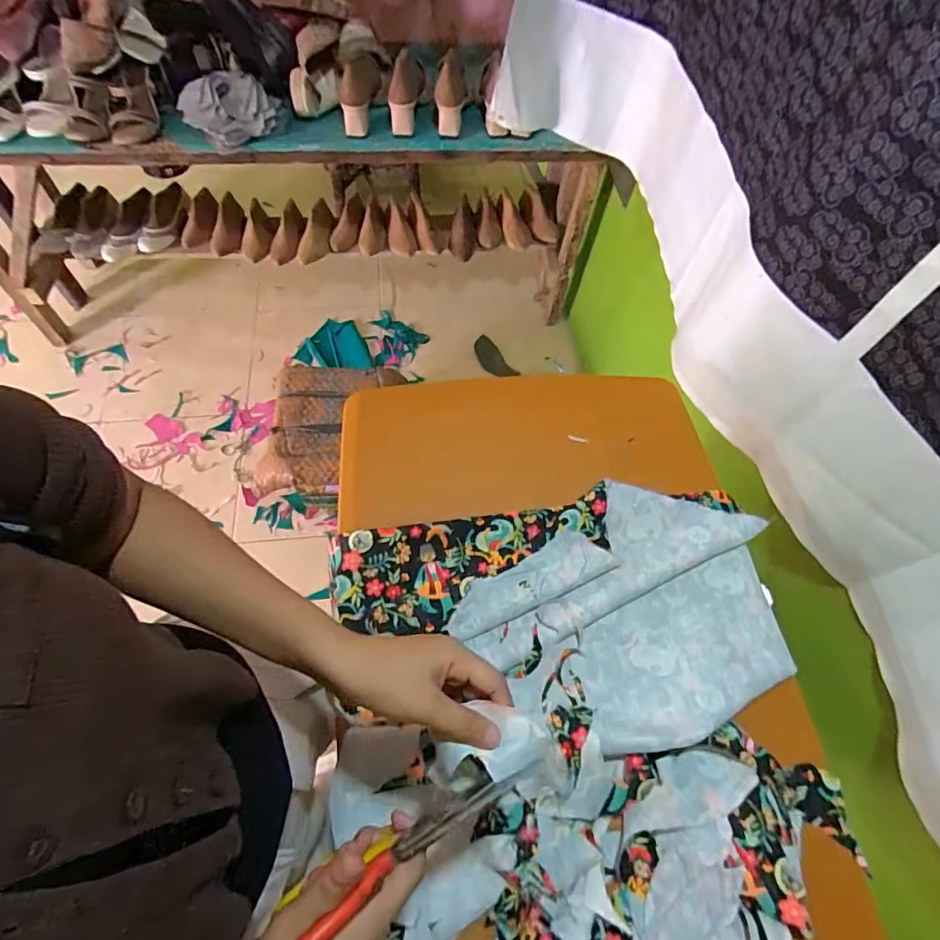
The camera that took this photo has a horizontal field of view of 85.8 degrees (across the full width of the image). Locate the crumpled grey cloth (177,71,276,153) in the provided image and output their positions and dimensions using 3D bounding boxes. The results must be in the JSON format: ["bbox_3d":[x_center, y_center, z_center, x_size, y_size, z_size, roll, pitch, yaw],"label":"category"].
[{"bbox_3d":[-0.517,-0.769,1.070,0.163,0.071,0.175,-35,70,-19],"label":"crumpled grey cloth"}]

